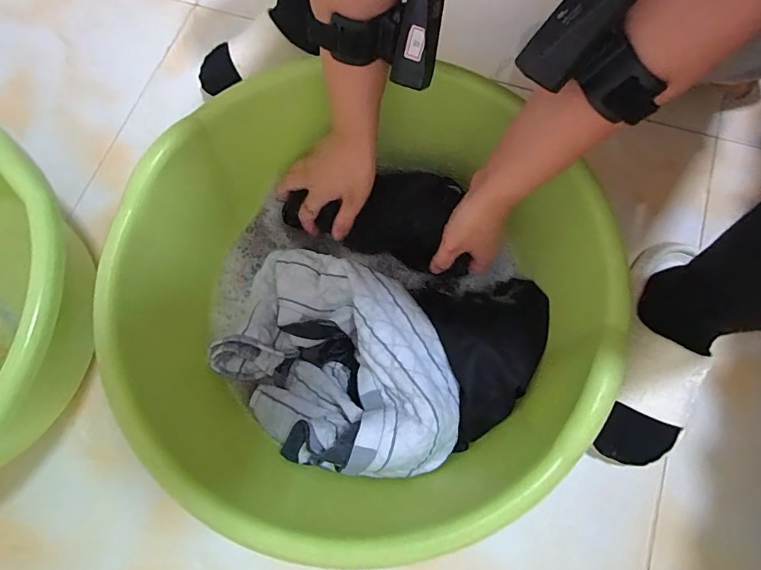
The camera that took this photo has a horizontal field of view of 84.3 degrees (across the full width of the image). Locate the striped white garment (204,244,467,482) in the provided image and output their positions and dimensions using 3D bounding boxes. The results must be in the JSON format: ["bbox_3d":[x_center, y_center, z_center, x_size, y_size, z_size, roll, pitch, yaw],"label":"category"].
[{"bbox_3d":[-0.045,0.077,0.434,0.260,0.102,0.198,24,76,7],"label":"striped white garment"}]

